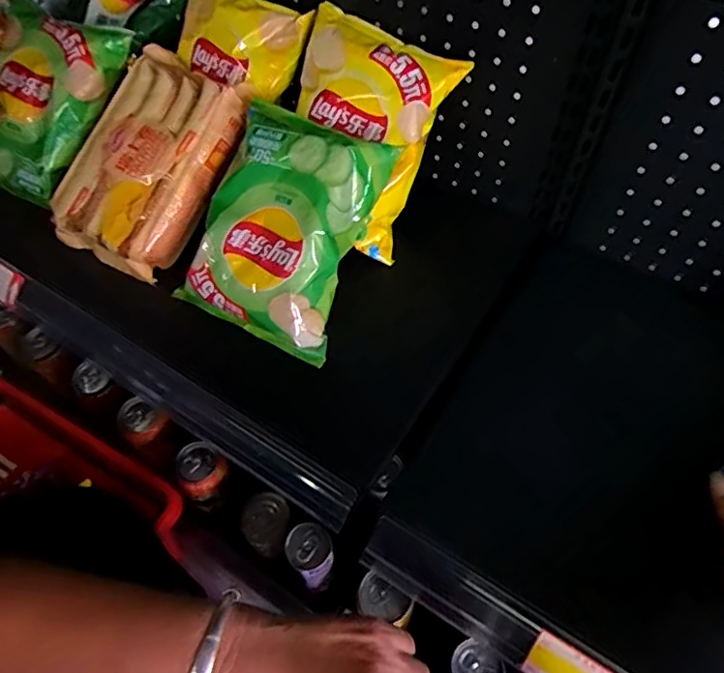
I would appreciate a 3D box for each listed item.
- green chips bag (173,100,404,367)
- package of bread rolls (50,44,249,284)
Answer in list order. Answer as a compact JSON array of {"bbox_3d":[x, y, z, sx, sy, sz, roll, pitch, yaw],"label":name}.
[{"bbox_3d":[-0.074,-0.098,0.499,0.153,0.055,0.203,23,99,10],"label":"green chips bag"},{"bbox_3d":[-0.216,-0.175,0.554,0.143,0.049,0.222,29,90,13],"label":"package of bread rolls"}]

